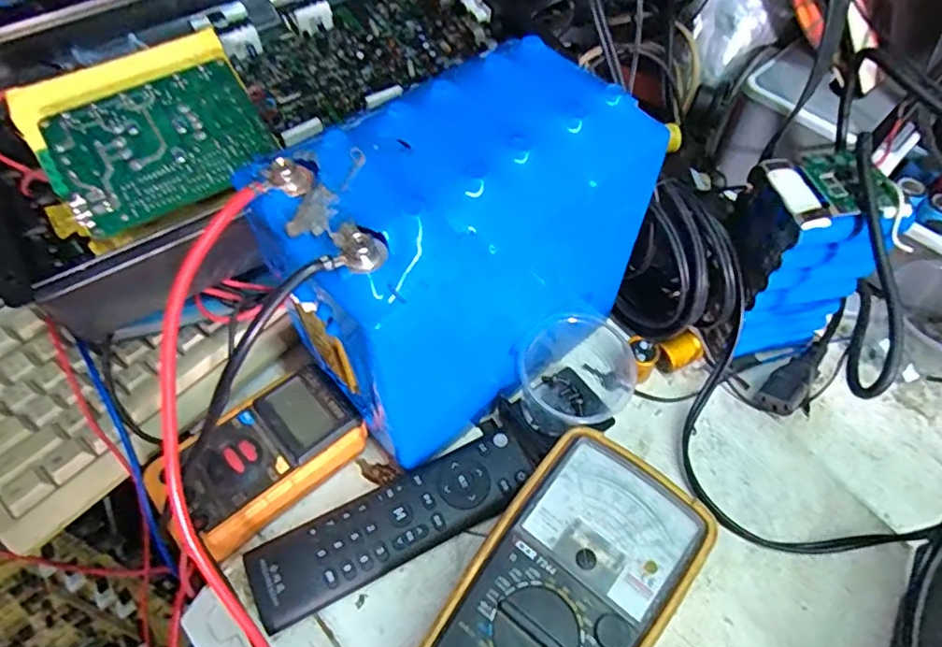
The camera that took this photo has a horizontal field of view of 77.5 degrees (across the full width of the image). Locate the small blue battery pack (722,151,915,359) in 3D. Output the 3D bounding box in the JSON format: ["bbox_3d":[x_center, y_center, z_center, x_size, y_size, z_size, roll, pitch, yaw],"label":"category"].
[{"bbox_3d":[0.193,-0.033,0.361,0.074,0.133,0.052,-6,55,-4],"label":"small blue battery pack"}]

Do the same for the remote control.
[{"bbox_3d":[-0.041,0.111,0.328,0.159,0.021,0.043,-23,58,-15],"label":"remote control"}]

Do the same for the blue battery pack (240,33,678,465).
[{"bbox_3d":[0.001,-0.036,0.318,0.187,0.149,0.106,-37,63,-23],"label":"blue battery pack"}]

